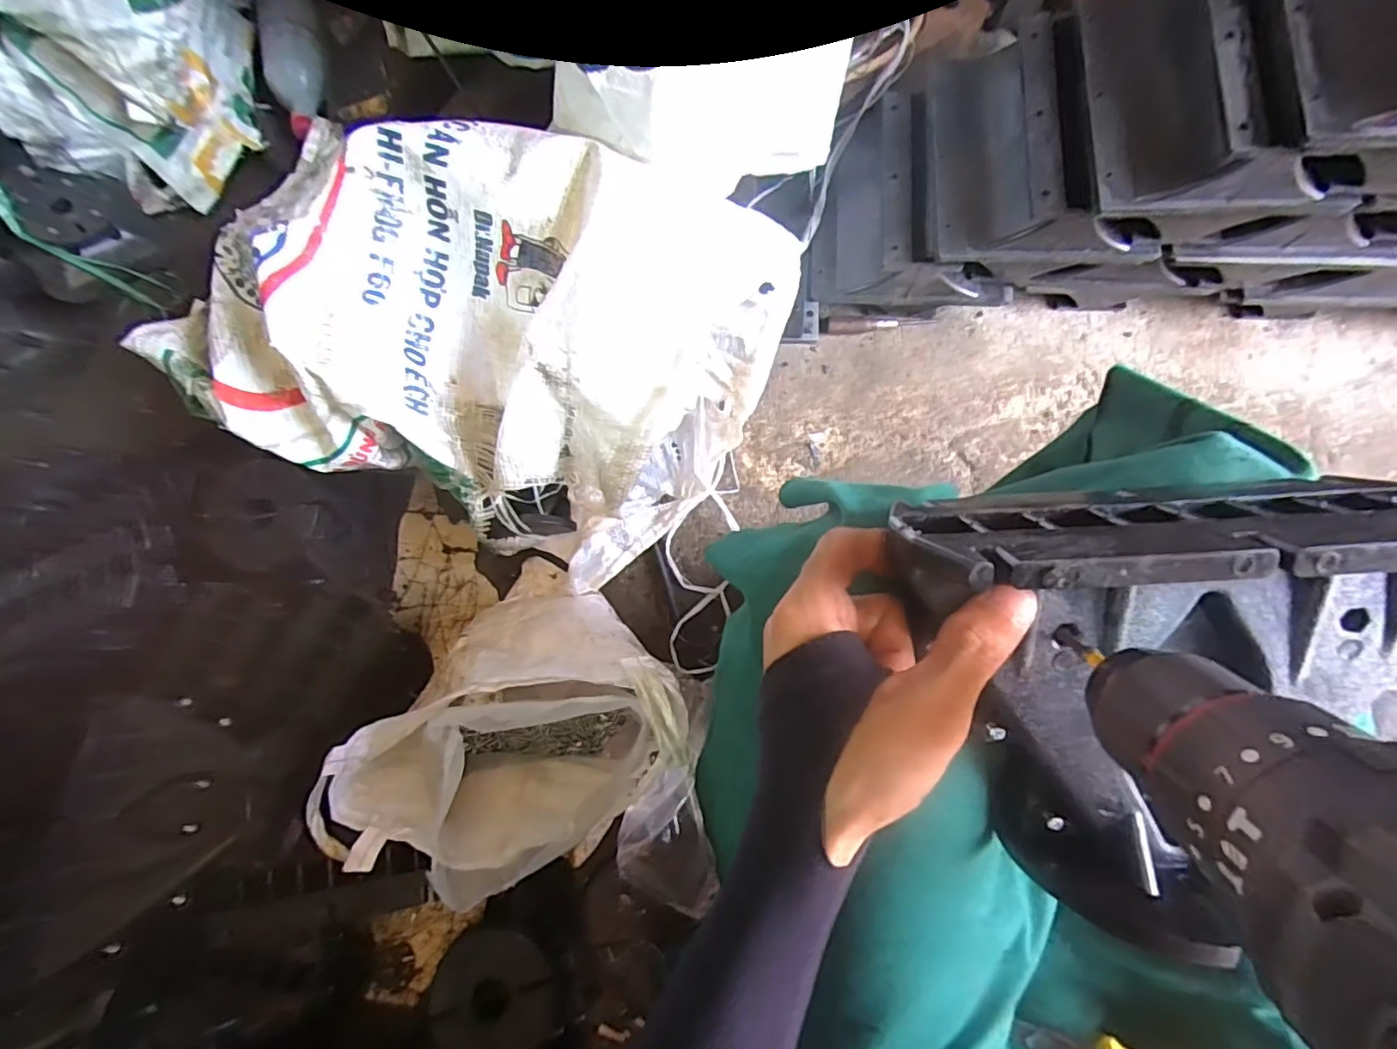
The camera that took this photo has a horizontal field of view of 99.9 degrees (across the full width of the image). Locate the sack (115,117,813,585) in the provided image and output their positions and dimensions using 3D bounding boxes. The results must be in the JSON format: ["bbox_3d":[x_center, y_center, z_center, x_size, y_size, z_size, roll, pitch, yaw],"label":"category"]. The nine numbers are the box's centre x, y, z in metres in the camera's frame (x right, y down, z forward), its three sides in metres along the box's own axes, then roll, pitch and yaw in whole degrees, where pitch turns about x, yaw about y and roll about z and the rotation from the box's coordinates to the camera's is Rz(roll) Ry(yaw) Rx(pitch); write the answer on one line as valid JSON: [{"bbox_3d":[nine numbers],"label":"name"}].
[{"bbox_3d":[-0.237,-0.208,0.649,0.595,0.236,0.407,24,83,6],"label":"sack"}]

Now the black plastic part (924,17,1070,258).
[{"bbox_3d":[0.296,-0.395,0.598,0.103,0.061,0.233,0,81,2],"label":"black plastic part"}]

